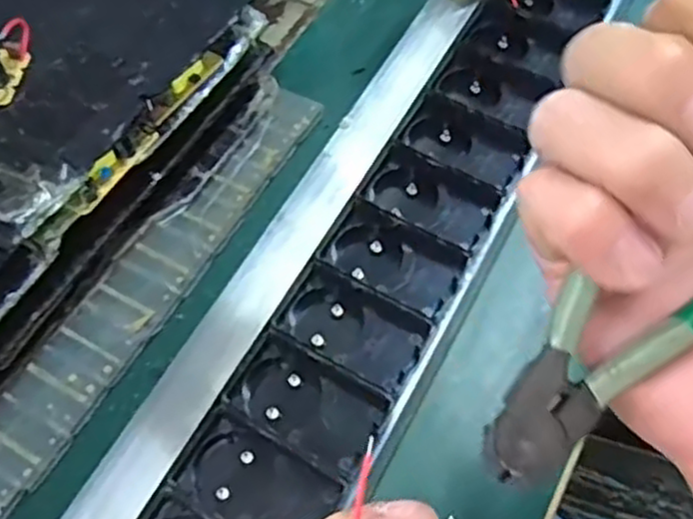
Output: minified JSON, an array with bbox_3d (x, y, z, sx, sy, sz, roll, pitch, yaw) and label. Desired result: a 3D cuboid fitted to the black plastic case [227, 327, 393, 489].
[{"bbox_3d":[-0.017,0.068,0.346,0.069,0.021,0.046,28,65,18],"label":"black plastic case"}]

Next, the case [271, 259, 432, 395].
[{"bbox_3d":[0.003,0.035,0.365,0.070,0.021,0.041,26,65,17],"label":"case"}]

